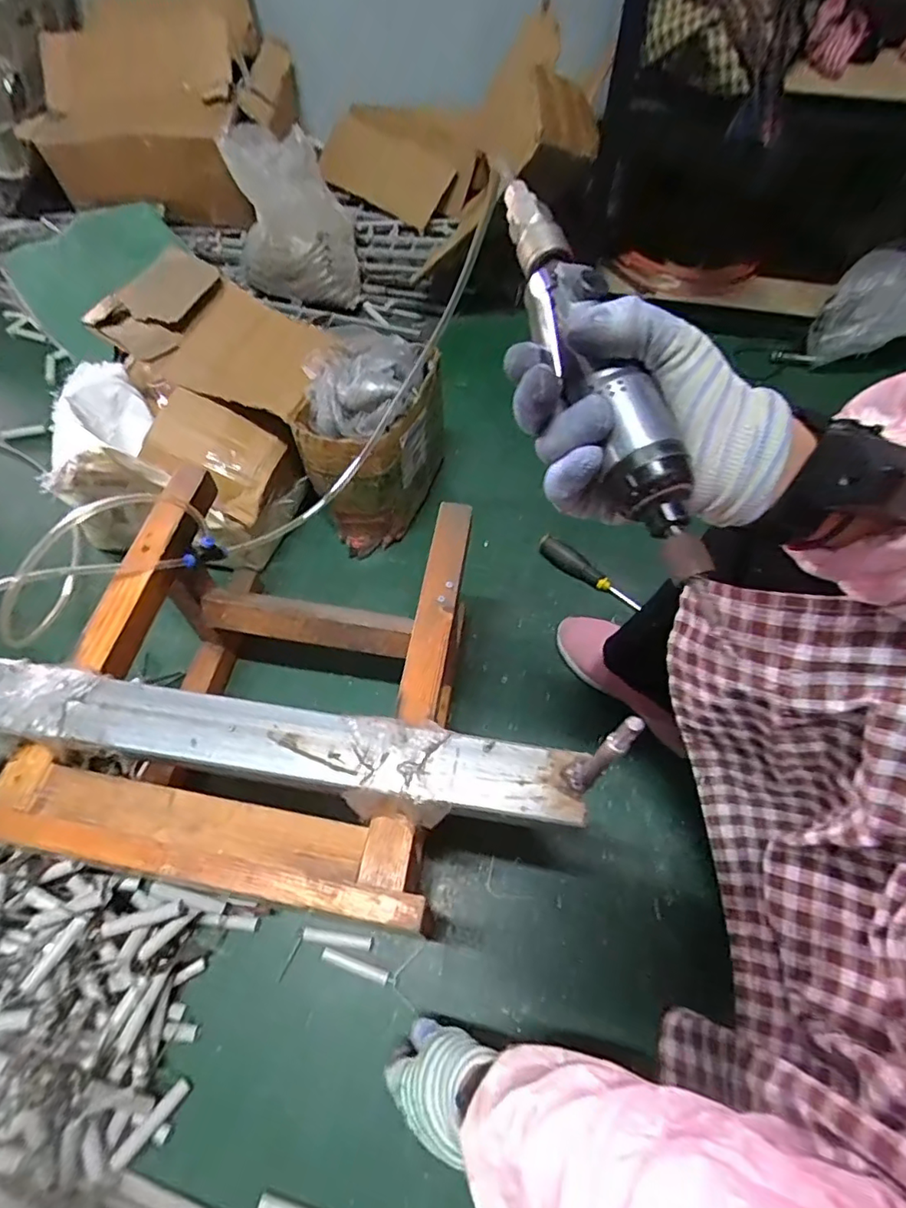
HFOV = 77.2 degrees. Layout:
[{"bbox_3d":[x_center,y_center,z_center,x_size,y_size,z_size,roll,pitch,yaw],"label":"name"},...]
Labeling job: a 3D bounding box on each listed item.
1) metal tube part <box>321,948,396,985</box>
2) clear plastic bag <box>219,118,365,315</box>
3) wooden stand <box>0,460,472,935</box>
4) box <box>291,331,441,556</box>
[{"bbox_3d":[-0.105,0.400,0.625,0.083,0.008,0.013,17,62,9],"label":"metal tube part"},{"bbox_3d":[-0.317,-0.766,1.126,0.227,0.203,0.267,-10,62,-6],"label":"clear plastic bag"},{"bbox_3d":[-0.184,0.100,0.629,0.359,0.292,0.397,6,61,2],"label":"wooden stand"},{"bbox_3d":[-0.117,-0.245,0.847,0.175,0.243,0.235,7,61,3],"label":"box"}]

